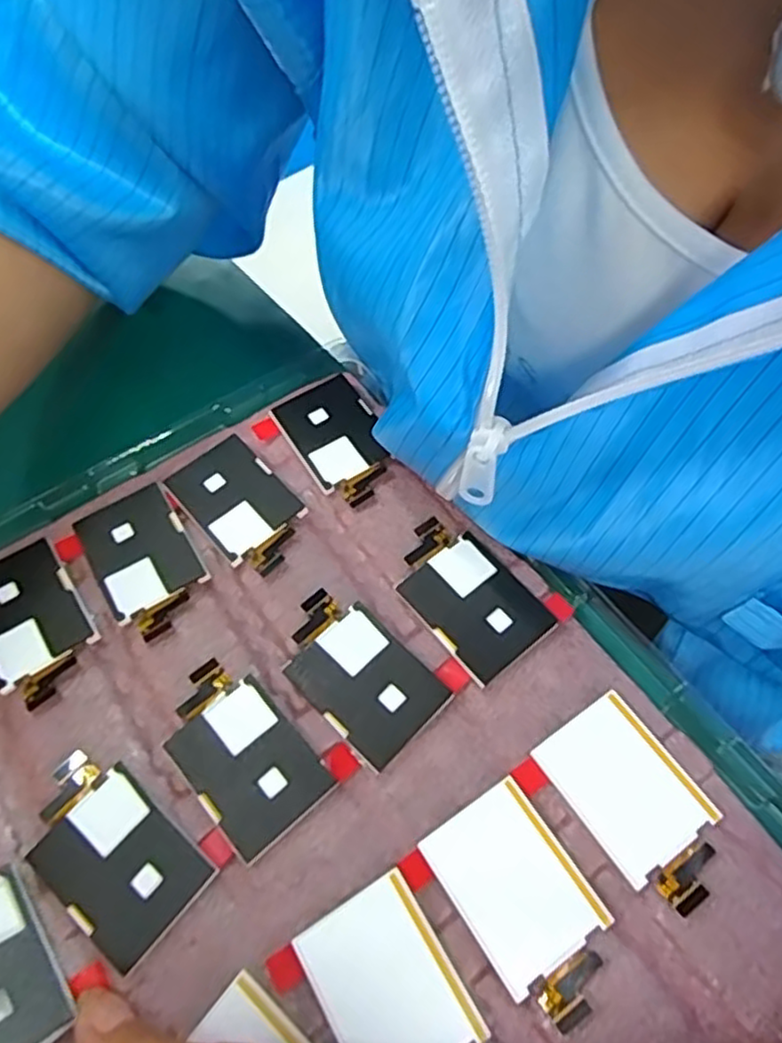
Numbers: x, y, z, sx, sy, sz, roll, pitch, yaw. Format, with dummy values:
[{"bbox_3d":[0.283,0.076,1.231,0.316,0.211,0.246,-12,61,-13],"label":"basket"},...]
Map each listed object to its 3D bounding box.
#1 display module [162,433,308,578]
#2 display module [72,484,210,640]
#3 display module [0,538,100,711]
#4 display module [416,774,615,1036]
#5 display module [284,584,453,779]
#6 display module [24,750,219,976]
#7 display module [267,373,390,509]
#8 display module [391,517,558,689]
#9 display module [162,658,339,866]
[{"bbox_3d":[-0.057,-0.006,0.268,0.035,0.004,0.057,-41,69,-16],"label":"display module"},{"bbox_3d":[-0.090,0.015,0.257,0.036,0.005,0.057,-29,63,-13],"label":"display module"},{"bbox_3d":[-0.126,0.035,0.245,0.035,0.004,0.057,-34,64,-16],"label":"display module"},{"bbox_3d":[0.038,0.107,0.200,0.035,0.005,0.057,-32,64,-15],"label":"display module"},{"bbox_3d":[-0.012,0.050,0.235,0.034,0.006,0.058,-41,66,-19],"label":"display module"},{"bbox_3d":[-0.083,0.097,0.209,0.058,0.005,0.034,36,68,21],"label":"display module"},{"bbox_3d":[-0.020,-0.032,0.283,0.035,0.010,0.056,-31,63,-14],"label":"display module"},{"bbox_3d":[0.026,0.025,0.248,0.034,0.005,0.058,-35,65,-17],"label":"display module"},{"bbox_3d":[-0.048,0.073,0.223,0.034,0.006,0.057,-40,66,-18],"label":"display module"}]

